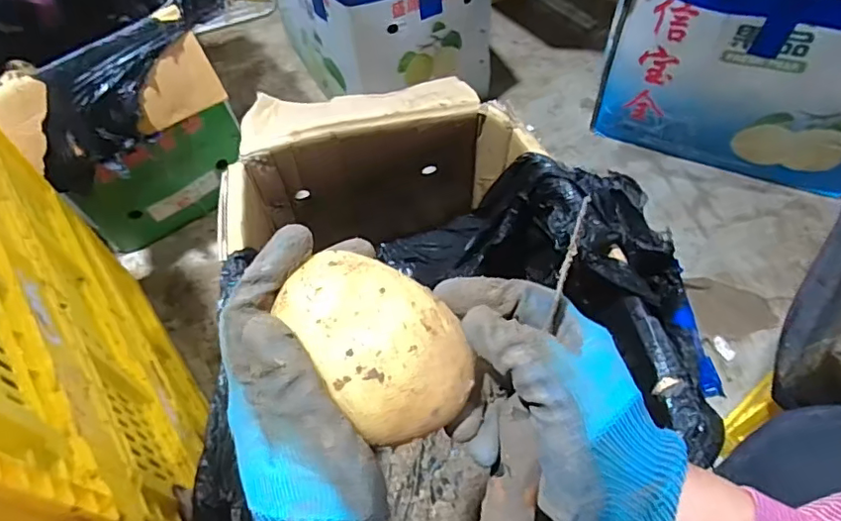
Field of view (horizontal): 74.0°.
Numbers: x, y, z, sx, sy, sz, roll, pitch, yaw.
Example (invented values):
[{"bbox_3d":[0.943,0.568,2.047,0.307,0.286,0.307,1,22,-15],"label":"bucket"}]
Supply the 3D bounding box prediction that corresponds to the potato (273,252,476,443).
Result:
[{"bbox_3d":[-0.021,0.041,0.273,0.062,0.053,0.094,-36,87,-24],"label":"potato"}]

